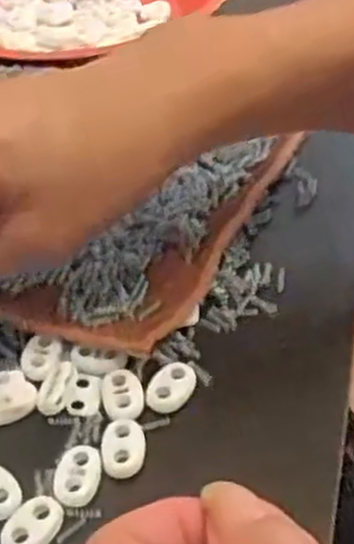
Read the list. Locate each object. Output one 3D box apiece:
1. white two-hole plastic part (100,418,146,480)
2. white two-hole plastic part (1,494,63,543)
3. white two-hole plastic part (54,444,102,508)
[{"bbox_3d":[-0.019,0.061,0.274,0.015,0.004,0.022,-7,44,-4],"label":"white two-hole plastic part"},{"bbox_3d":[-0.048,0.083,0.254,0.016,0.004,0.023,34,55,32],"label":"white two-hole plastic part"},{"bbox_3d":[-0.034,0.070,0.267,0.016,0.004,0.022,1,44,4],"label":"white two-hole plastic part"}]

